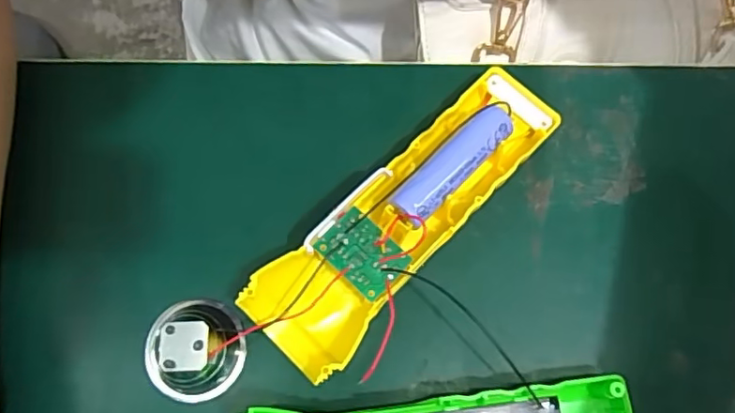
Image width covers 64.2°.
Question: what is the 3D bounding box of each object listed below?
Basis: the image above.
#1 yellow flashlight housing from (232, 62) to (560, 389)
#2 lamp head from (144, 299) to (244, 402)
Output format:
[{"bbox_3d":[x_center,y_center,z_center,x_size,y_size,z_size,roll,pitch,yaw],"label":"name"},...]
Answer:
[{"bbox_3d":[0.019,0.001,0.262,0.046,0.033,0.161,43,80,11],"label":"yellow flashlight housing"},{"bbox_3d":[-0.076,0.062,0.251,0.040,0.023,0.043,0,75,1],"label":"lamp head"}]

